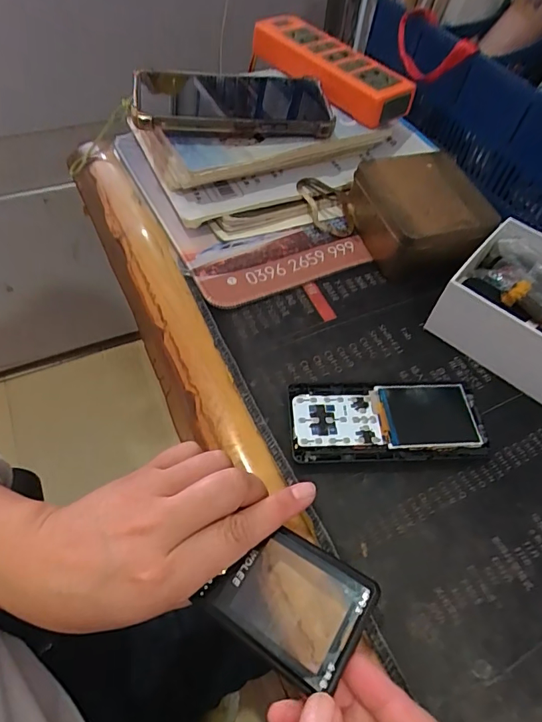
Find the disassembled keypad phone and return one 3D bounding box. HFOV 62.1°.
[{"bbox_3d":[0.074,0.040,0.289,0.121,0.016,0.053,0,57,-5],"label":"disassembled keypad phone"}]

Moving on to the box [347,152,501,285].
[{"bbox_3d":[0.129,-0.124,0.383,0.095,0.050,0.113,-15,59,-15],"label":"box"}]

